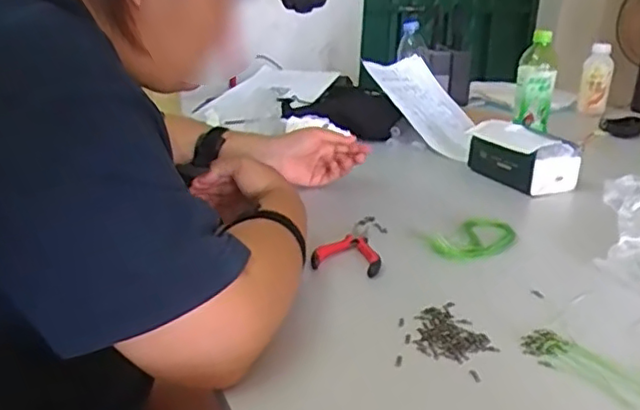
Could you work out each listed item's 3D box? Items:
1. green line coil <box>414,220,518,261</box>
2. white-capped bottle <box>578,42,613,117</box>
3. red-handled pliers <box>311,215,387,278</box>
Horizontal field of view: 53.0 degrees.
[{"bbox_3d":[0.188,0.037,0.769,0.124,0.015,0.088,-6,22,-19],"label":"green line coil"},{"bbox_3d":[0.621,-0.279,1.444,0.064,0.153,0.054,10,23,23],"label":"white-capped bottle"},{"bbox_3d":[0.041,0.041,0.753,0.072,0.018,0.162,5,21,10],"label":"red-handled pliers"}]

